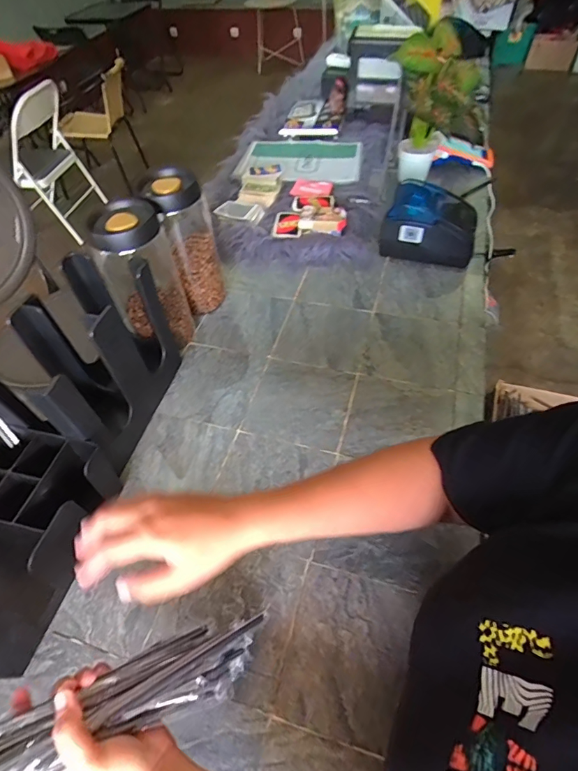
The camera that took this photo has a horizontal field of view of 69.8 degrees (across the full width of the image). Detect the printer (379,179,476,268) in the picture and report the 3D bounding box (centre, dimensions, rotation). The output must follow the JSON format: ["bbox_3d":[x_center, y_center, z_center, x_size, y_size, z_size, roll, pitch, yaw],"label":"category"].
[{"bbox_3d":[0.280,-0.318,0.812,0.164,0.104,0.122,15,55,15],"label":"printer"}]

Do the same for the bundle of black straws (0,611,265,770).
[{"bbox_3d":[-0.142,0.255,0.328,0.263,0.034,0.053,-5,46,-37],"label":"bundle of black straws"}]

